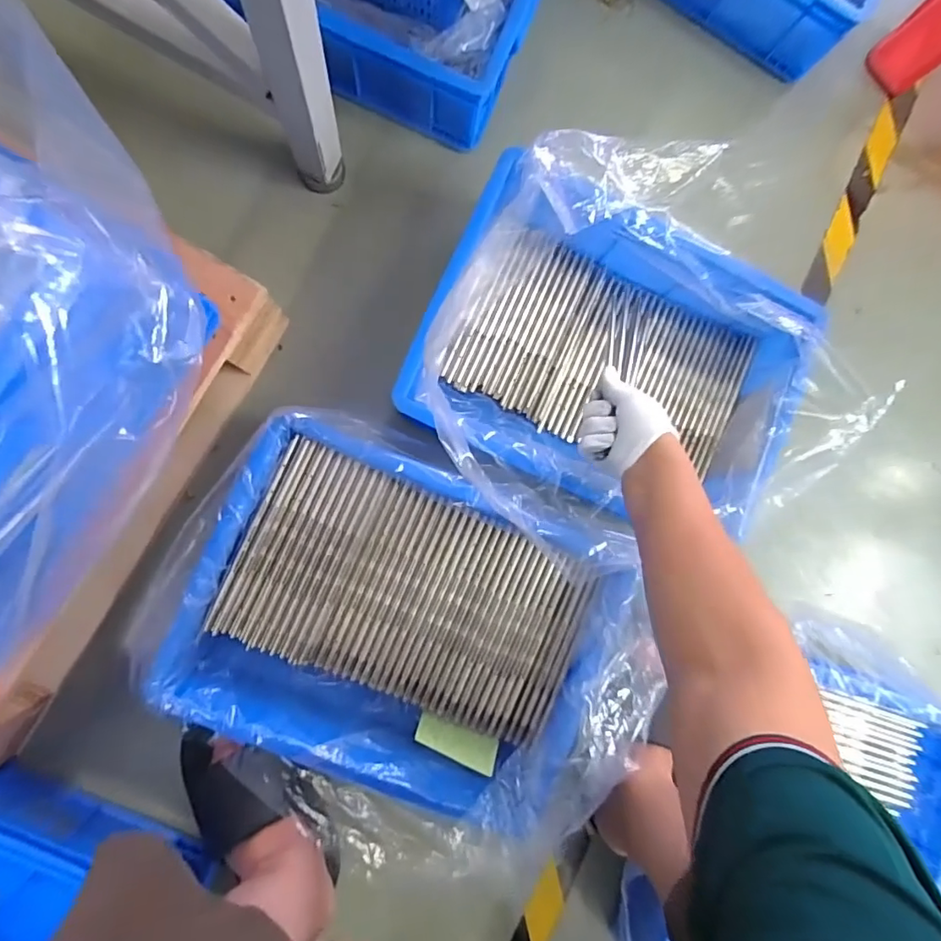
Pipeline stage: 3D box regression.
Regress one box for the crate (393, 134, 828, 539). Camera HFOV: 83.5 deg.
[{"bbox_3d":[0.156,-0.121,0.595,0.392,0.151,0.333,24,85,-5],"label":"crate"}]

